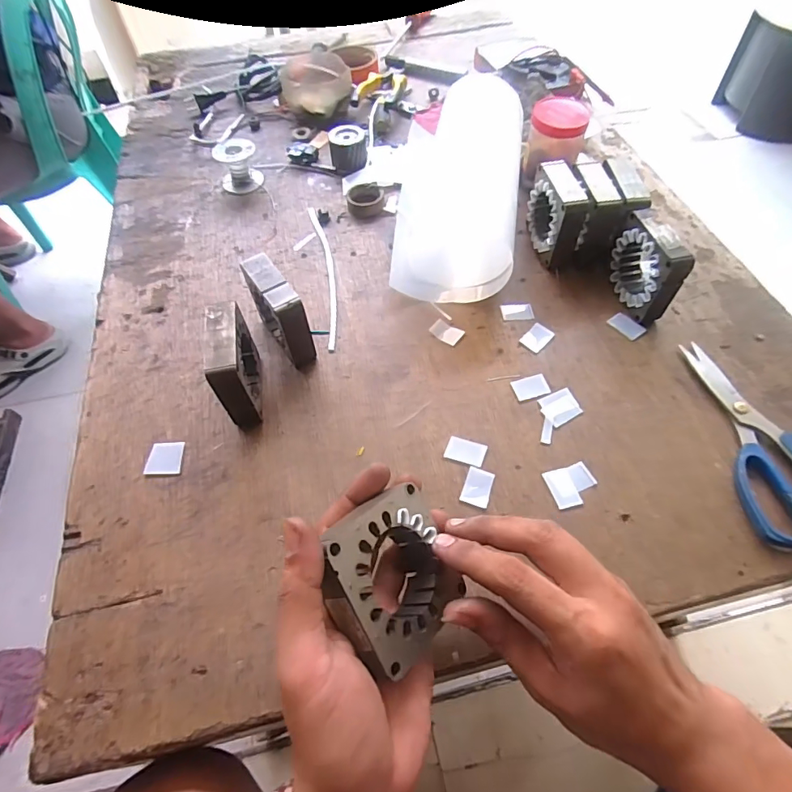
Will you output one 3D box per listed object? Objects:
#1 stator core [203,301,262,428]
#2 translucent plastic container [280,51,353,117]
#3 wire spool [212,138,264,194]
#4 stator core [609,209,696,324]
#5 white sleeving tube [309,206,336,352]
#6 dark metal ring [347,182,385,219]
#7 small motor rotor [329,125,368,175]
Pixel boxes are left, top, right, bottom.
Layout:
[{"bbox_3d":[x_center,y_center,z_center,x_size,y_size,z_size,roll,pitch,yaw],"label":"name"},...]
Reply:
[{"bbox_3d":[-0.127,-0.026,0.378,0.023,0.080,0.083,-10,57,-5],"label":"stator core"},{"bbox_3d":[-0.109,-0.426,0.654,0.092,0.049,0.104,-8,57,-3],"label":"translucent plastic container"},{"bbox_3d":[-0.187,-0.274,0.559,0.046,0.043,0.047,-21,59,-11],"label":"wire spool"},{"bbox_3d":[0.222,-0.115,0.422,0.024,0.074,0.074,-10,57,-4],"label":"stator core"},{"bbox_3d":[-0.072,-0.130,0.485,0.017,0.004,0.207,-10,57,-4],"label":"white sleeving tube"},{"bbox_3d":[-0.034,-0.225,0.540,0.041,0.016,0.050,-5,57,-1],"label":"dark metal ring"},{"bbox_3d":[-0.058,-0.299,0.575,0.045,0.037,0.045,-6,57,-2],"label":"small motor rotor"}]

